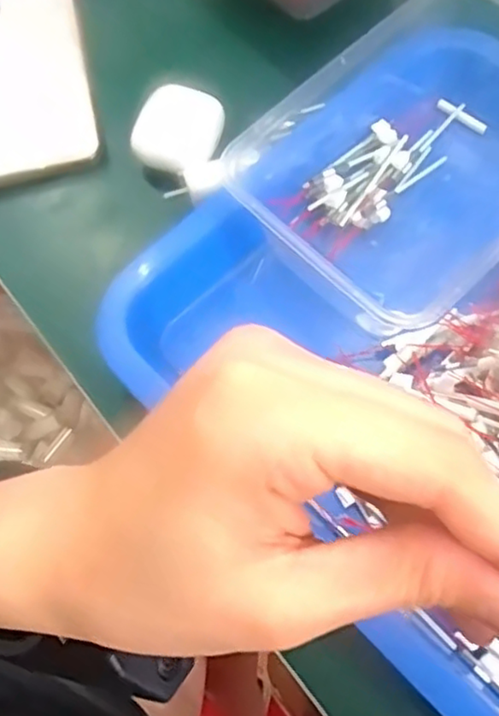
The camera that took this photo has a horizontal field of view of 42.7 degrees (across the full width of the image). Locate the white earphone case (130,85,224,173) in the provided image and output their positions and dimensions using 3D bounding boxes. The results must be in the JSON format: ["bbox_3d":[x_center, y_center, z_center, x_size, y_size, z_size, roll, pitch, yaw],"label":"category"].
[{"bbox_3d":[-0.037,-0.123,0.350,0.043,0.024,0.047,25,72,12],"label":"white earphone case"}]

